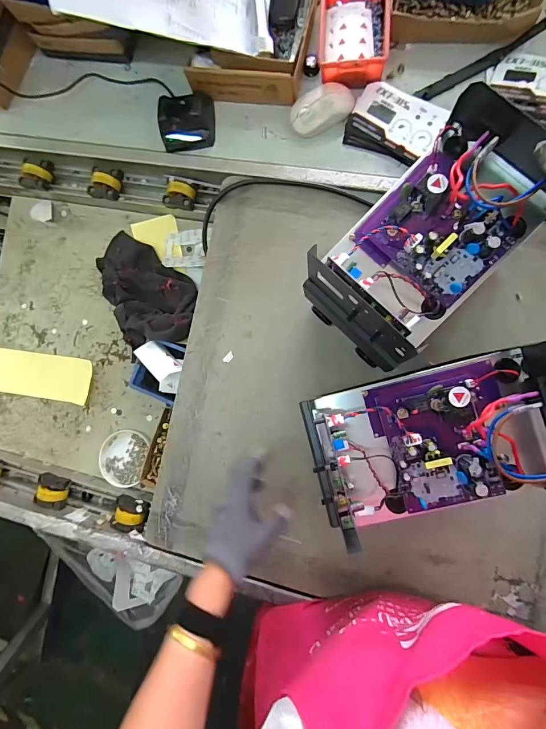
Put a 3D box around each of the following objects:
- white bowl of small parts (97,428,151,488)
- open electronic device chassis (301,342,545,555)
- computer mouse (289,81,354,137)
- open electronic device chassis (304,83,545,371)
[{"bbox_3d":[-0.274,0.168,0.670,0.089,0.019,0.094,-1,86,9],"label":"white bowl of small parts"},{"bbox_3d":[0.167,0.084,0.386,0.237,0.089,0.151,-15,84,8],"label":"open electronic device chassis"},{"bbox_3d":[0.075,-0.390,0.562,0.097,0.036,0.063,-30,82,6],"label":"computer mouse"},{"bbox_3d":[0.165,-0.132,0.389,0.147,0.071,0.257,45,93,9],"label":"open electronic device chassis"}]

